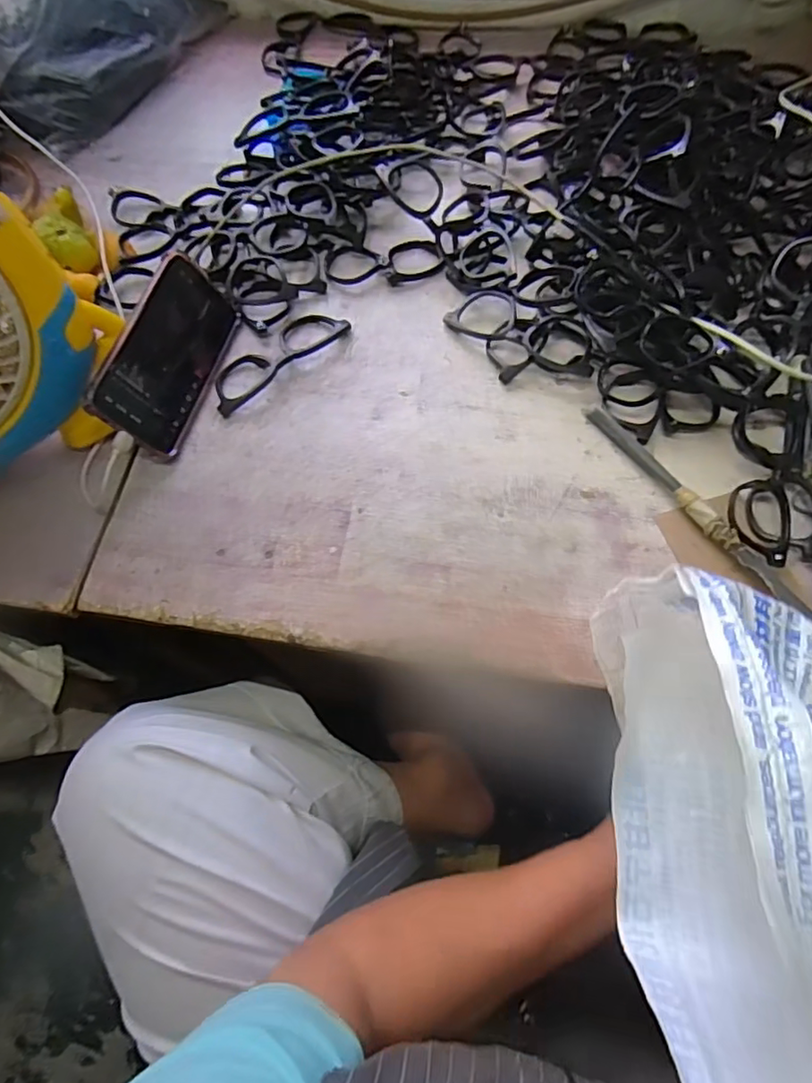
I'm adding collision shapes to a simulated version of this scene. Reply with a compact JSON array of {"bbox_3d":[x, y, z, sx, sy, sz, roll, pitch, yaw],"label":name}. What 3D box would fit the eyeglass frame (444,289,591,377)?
[{"bbox_3d":[0.105,-0.187,0.504,0.141,0.030,0.047,33,72,16],"label":"eyeglass frame"}]

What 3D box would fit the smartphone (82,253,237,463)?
[{"bbox_3d":[-0.195,-0.159,0.481,0.008,0.077,0.171,-1,62,36],"label":"smartphone"}]

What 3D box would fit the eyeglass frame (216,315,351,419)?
[{"bbox_3d":[-0.120,-0.168,0.519,0.141,0.010,0.048,-40,70,-13],"label":"eyeglass frame"}]

